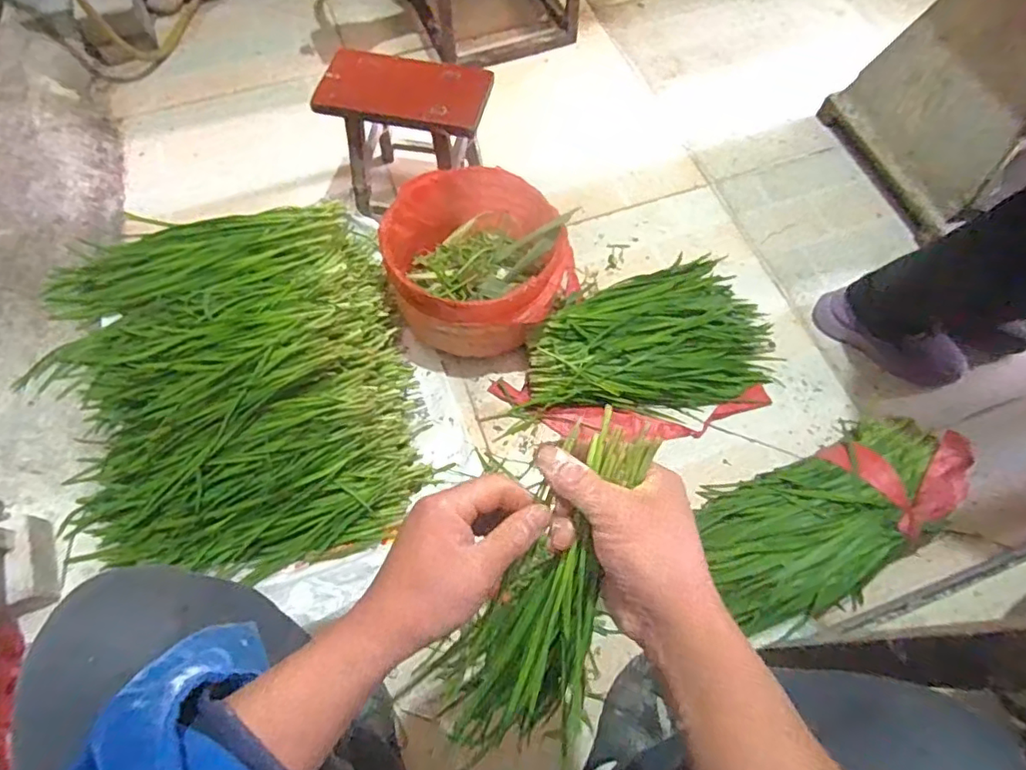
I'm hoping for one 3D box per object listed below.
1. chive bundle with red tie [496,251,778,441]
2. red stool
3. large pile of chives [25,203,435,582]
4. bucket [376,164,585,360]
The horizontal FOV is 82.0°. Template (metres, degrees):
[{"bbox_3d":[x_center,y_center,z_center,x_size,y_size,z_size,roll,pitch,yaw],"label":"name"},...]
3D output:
[{"bbox_3d":[0.220,-0.055,0.986,0.456,0.077,0.283,-24,67,-11],"label":"chive bundle with red tie"},{"bbox_3d":[-0.177,-0.445,1.063,0.268,0.240,0.184,7,65,3],"label":"red stool"},{"bbox_3d":[-0.457,-0.044,0.932,0.530,0.144,0.676,-19,66,-9],"label":"large pile of chives"},{"bbox_3d":[-0.052,-0.201,0.994,0.288,0.183,0.293,0,65,0],"label":"bucket"}]

